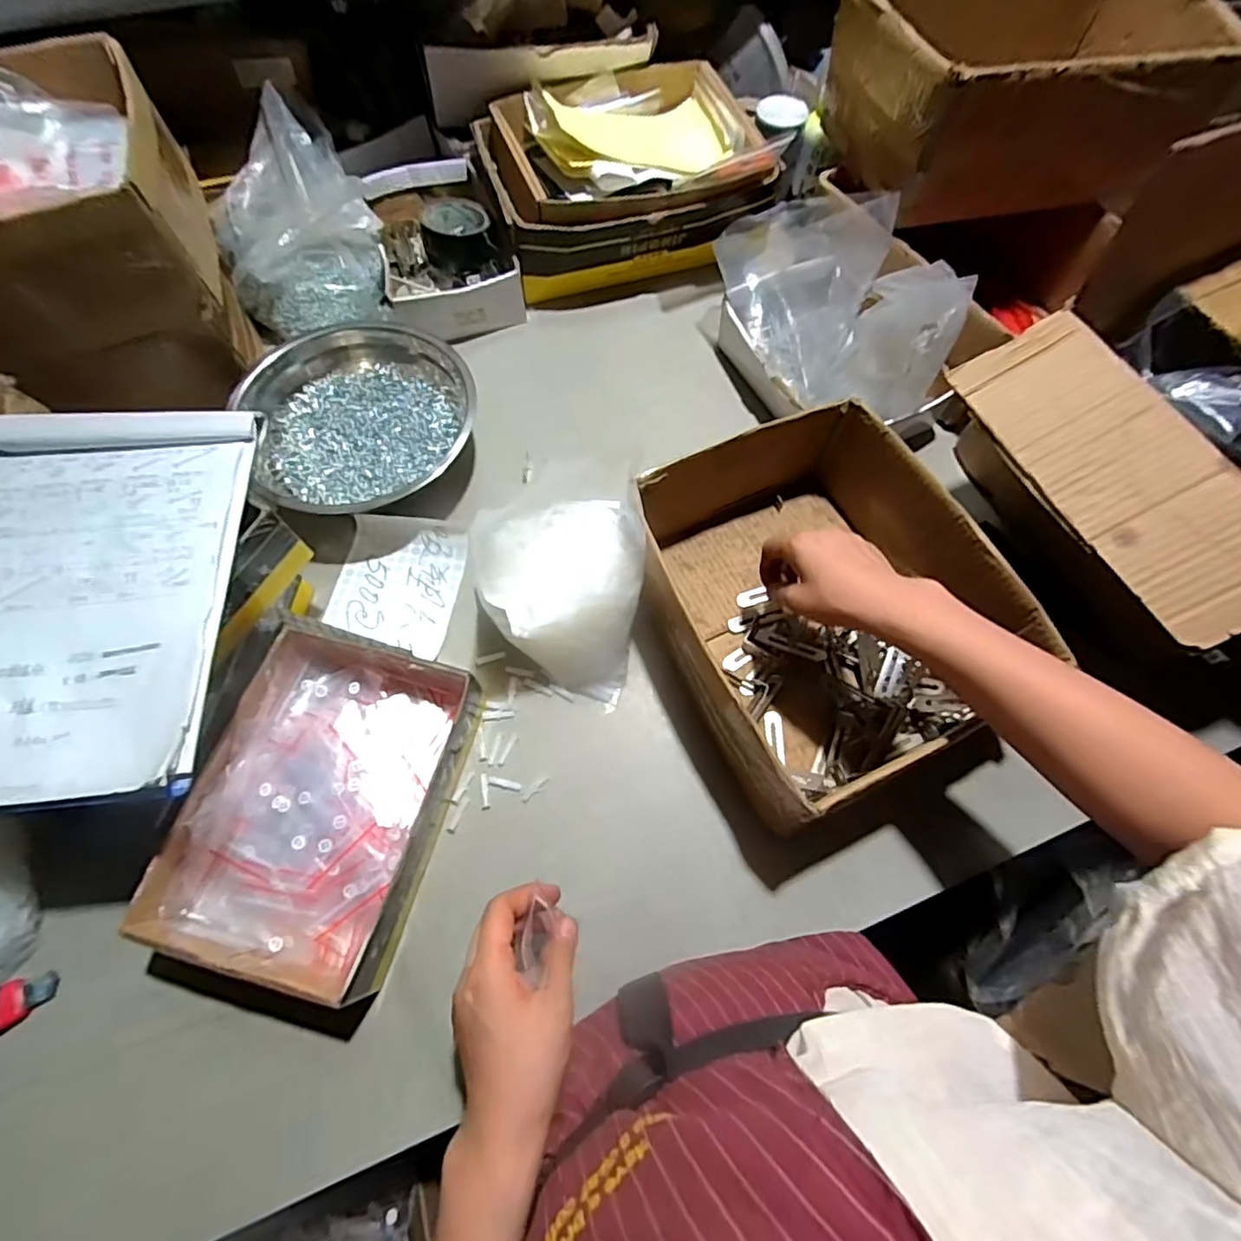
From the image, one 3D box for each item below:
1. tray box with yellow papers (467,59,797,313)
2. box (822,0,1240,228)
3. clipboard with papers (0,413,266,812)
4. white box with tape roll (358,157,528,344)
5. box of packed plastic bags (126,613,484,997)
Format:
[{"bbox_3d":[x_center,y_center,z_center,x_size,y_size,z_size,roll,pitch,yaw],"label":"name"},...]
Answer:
[{"bbox_3d":[0.005,-0.570,0.766,0.339,0.131,0.246,-17,68,-8],"label":"tray box with yellow papers"},{"bbox_3d":[0.423,-0.571,0.636,0.339,0.142,0.242,-15,68,-7],"label":"box"},{"bbox_3d":[-0.400,-0.024,0.426,0.223,0.016,0.303,-4,67,-2],"label":"clipboard with papers"},{"bbox_3d":[-0.227,-0.477,0.760,0.158,0.053,0.279,-16,68,-7],"label":"white box with tape roll"},{"bbox_3d":[-0.239,0.149,0.490,0.182,0.078,0.250,12,67,5],"label":"box of packed plastic bags"}]

